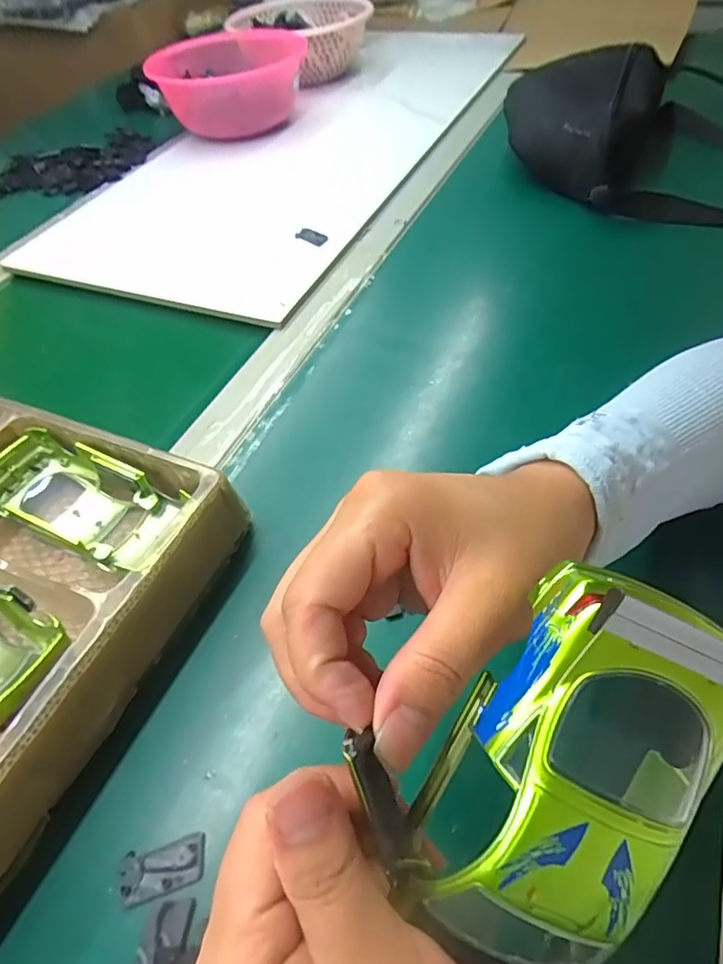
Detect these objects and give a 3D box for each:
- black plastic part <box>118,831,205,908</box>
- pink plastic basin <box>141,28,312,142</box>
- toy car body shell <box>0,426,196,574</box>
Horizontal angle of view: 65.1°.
[{"bbox_3d":[-0.081,0.157,0.230,0.033,0.004,0.018,-14,51,-6],"label":"black plastic part"},{"bbox_3d":[-0.160,-0.501,0.718,0.180,0.076,0.186,-4,51,2],"label":"pink plastic basin"},{"bbox_3d":[-0.155,0.015,0.324,0.127,0.039,0.052,20,55,20],"label":"toy car body shell"}]

